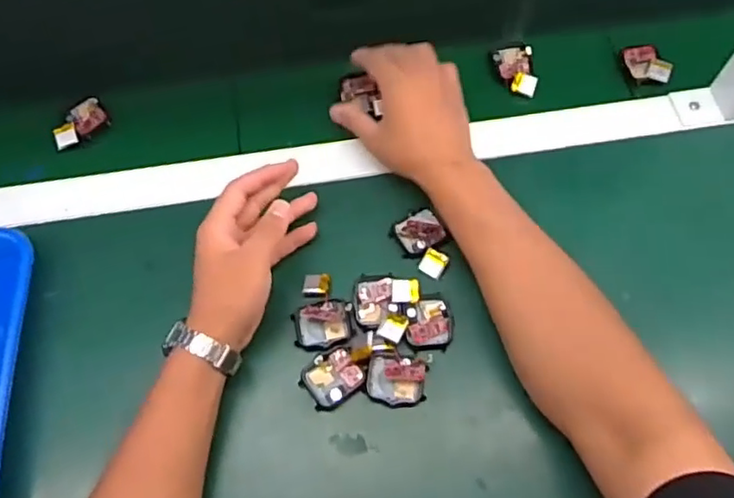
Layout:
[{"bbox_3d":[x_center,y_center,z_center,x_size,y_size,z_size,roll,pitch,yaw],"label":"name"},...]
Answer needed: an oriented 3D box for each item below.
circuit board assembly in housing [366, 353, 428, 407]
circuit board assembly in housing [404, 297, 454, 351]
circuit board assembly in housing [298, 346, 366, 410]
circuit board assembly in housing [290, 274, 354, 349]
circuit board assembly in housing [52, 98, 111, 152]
[{"bbox_3d":[0.023,0.102,0.485,0.045,0.017,0.037,6,66,4],"label":"circuit board assembly in housing"},{"bbox_3d":[0.050,0.059,0.497,0.038,0.011,0.040,-2,66,0],"label":"circuit board assembly in housing"},{"bbox_3d":[-0.027,0.100,0.485,0.046,0.005,0.039,-37,70,-15],"label":"circuit board assembly in housing"},{"bbox_3d":[-0.036,0.049,0.502,0.047,0.013,0.062,-3,66,-1],"label":"circuit board assembly in housing"},{"bbox_3d":[-0.273,-0.117,0.589,0.054,0.017,0.035,-38,71,-15],"label":"circuit board assembly in housing"}]

